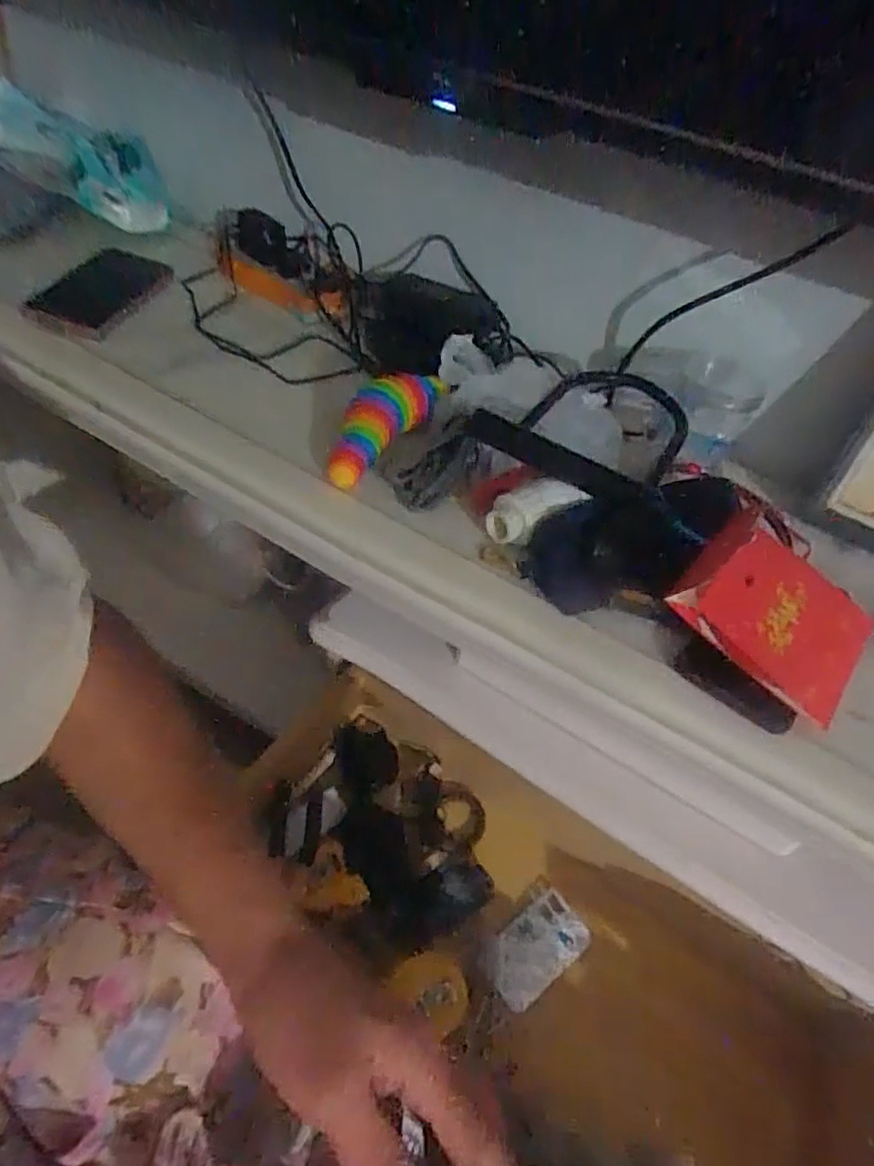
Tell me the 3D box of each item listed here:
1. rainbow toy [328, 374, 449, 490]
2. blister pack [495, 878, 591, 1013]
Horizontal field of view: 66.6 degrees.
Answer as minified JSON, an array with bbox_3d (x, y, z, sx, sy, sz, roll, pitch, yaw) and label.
[{"bbox_3d":[-0.046,-0.136,0.558,0.047,0.031,0.142,27,64,24],"label":"rainbow toy"},{"bbox_3d":[0.085,0.321,0.589,0.093,0.004,0.061,-35,59,-18],"label":"blister pack"}]

